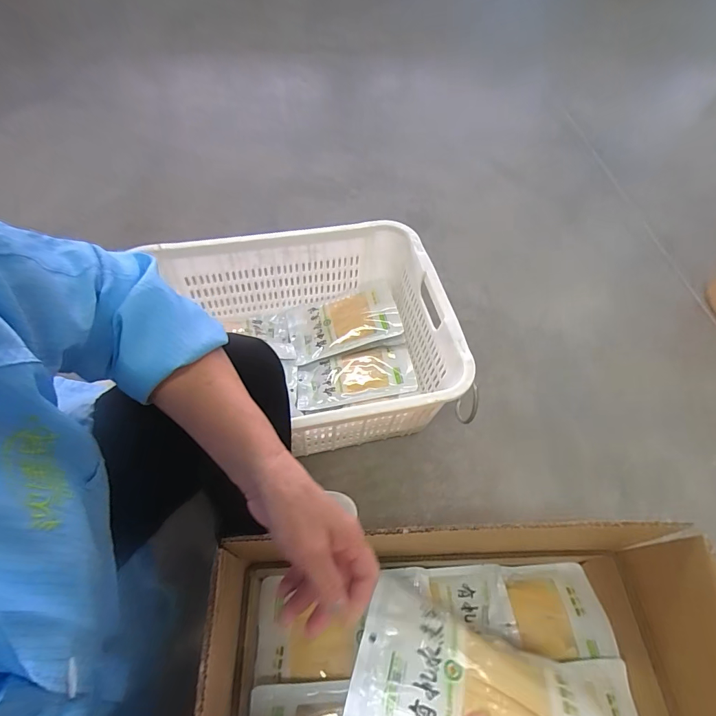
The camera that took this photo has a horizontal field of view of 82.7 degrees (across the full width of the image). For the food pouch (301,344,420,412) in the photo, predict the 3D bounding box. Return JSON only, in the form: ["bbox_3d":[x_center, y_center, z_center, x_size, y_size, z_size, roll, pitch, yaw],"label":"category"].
[{"bbox_3d":[-0.005,0.040,0.860,0.247,0.034,0.119,-6,59,-7],"label":"food pouch"}]

